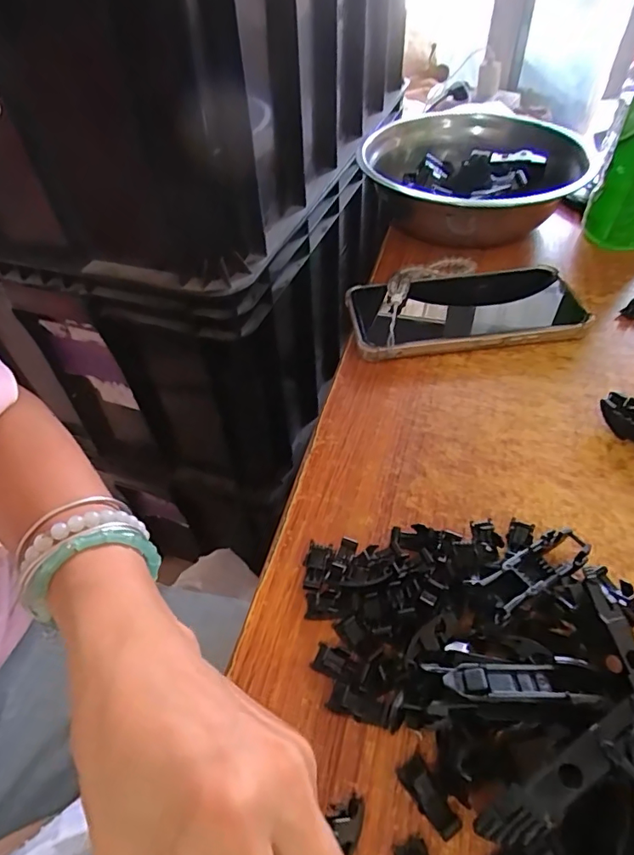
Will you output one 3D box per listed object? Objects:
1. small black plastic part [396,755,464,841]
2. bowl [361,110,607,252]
[{"bbox_3d":[0.042,0.138,0.189,0.011,0.009,0.026,-25,51,-17],"label":"small black plastic part"},{"bbox_3d":[0.135,-0.232,0.479,0.184,0.063,0.206,22,53,22],"label":"bowl"}]

